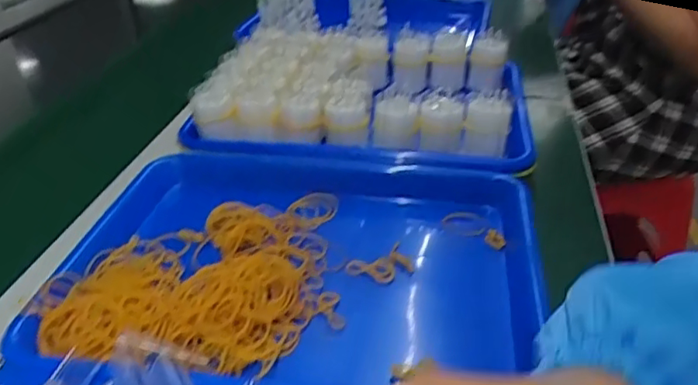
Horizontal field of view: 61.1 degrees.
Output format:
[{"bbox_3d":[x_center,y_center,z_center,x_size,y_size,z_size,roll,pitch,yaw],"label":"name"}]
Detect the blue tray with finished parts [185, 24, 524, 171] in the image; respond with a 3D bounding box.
[{"bbox_3d":[0.026,-0.118,0.646,0.318,0.070,0.296,5,34,9],"label":"blue tray with finished parts"}]

